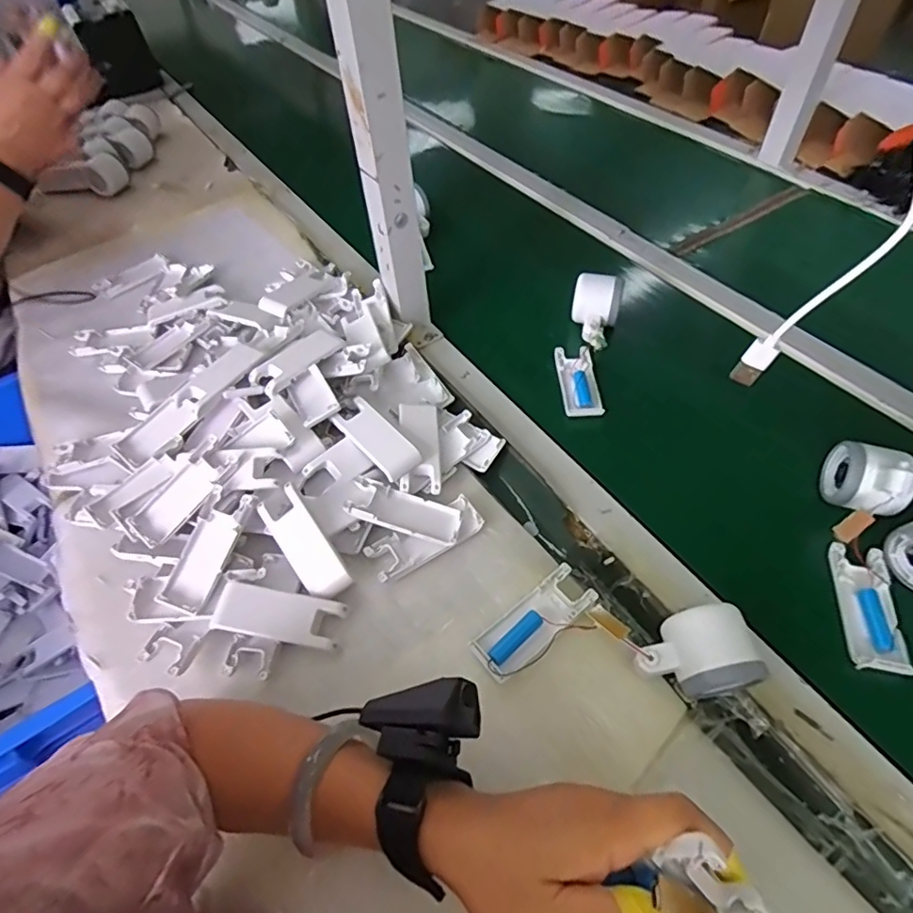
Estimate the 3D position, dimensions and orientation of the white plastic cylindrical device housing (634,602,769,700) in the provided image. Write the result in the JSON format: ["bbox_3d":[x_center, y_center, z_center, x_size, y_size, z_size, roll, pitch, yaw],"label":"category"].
[{"bbox_3d":[0.173,0.145,0.396,0.080,0.052,0.055,-8,54,-2],"label":"white plastic cylindrical device housing"}]

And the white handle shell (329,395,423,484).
[{"bbox_3d":[-0.077,-0.017,0.522,0.038,0.018,0.095,-38,61,-22],"label":"white handle shell"}]

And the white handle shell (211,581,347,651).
[{"bbox_3d":[-0.145,0.130,0.441,0.100,0.015,0.040,12,57,-3],"label":"white handle shell"}]

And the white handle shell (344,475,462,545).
[{"bbox_3d":[-0.046,0.048,0.489,0.099,0.014,0.041,19,56,-3],"label":"white handle shell"}]

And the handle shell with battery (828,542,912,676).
[{"bbox_3d":[0.334,0.121,0.438,0.040,0.014,0.106,9,55,10],"label":"handle shell with battery"}]

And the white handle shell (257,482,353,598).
[{"bbox_3d":[-0.130,0.076,0.464,0.035,0.015,0.099,-34,83,-20],"label":"white handle shell"}]

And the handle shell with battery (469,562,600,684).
[{"bbox_3d":[0.062,0.131,0.429,0.103,0.014,0.040,-35,59,-20],"label":"handle shell with battery"}]

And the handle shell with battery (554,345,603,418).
[{"bbox_3d":[0.137,-0.088,0.611,0.041,0.012,0.104,-4,54,1],"label":"handle shell with battery"}]

